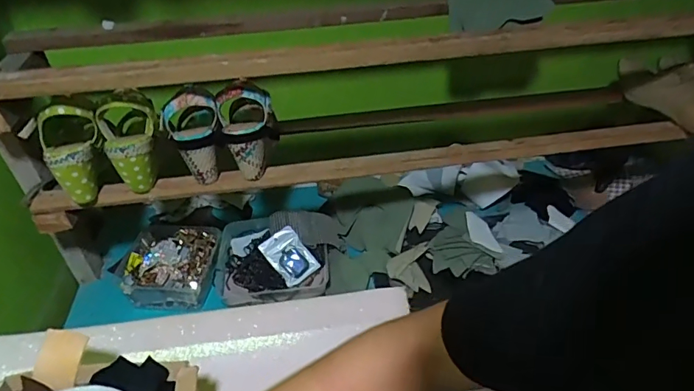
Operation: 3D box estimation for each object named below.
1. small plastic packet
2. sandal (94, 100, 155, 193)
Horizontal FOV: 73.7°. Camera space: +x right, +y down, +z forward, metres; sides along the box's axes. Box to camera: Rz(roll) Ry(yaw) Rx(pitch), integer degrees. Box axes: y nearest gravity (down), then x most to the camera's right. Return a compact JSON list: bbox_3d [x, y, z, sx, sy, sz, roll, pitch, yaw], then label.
[{"bbox_3d":[-0.103,0.110,0.839,0.066,0.011,0.098,-37,84,-9],"label":"small plastic packet"},{"bbox_3d":[-0.316,-0.075,0.692,0.078,0.127,0.071,-19,42,-21],"label":"sandal"}]

